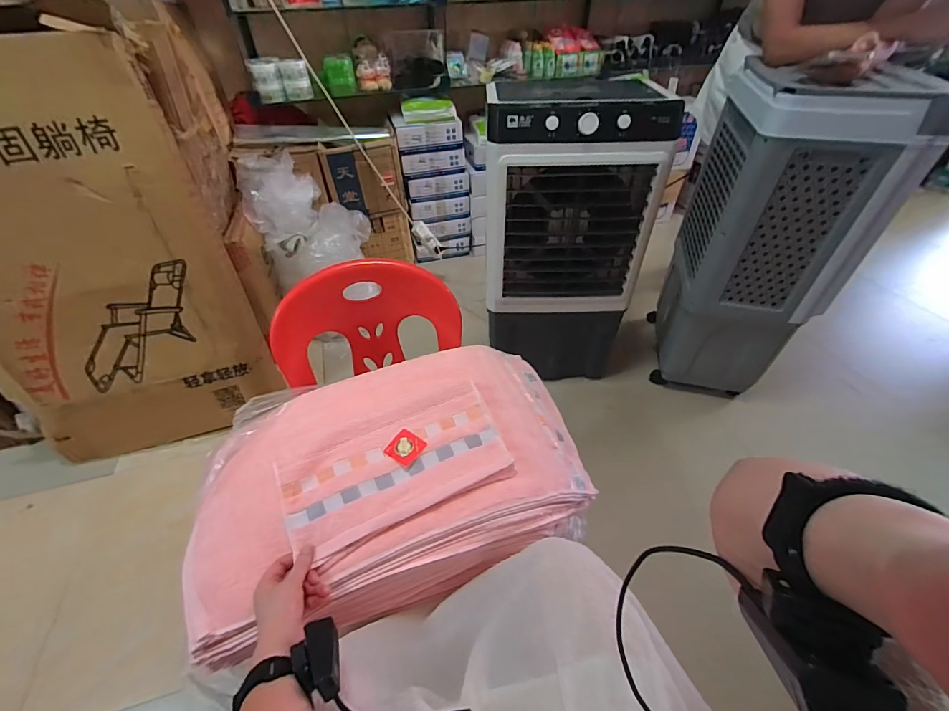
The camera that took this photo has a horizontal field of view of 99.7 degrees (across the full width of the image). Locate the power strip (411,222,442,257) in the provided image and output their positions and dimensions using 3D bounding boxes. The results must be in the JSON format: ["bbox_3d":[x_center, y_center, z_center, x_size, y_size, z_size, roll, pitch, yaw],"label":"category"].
[{"bbox_3d":[-0.198,-0.488,1.684,0.066,0.175,0.041,-25,38,23],"label":"power strip"}]

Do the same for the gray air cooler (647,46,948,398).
[{"bbox_3d":[0.796,-0.288,1.152,0.383,0.830,0.375,19,47,20],"label":"gray air cooler"}]

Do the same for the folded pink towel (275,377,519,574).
[{"bbox_3d":[-0.114,0.165,0.604,0.323,0.013,0.158,-21,63,-17],"label":"folded pink towel"}]

